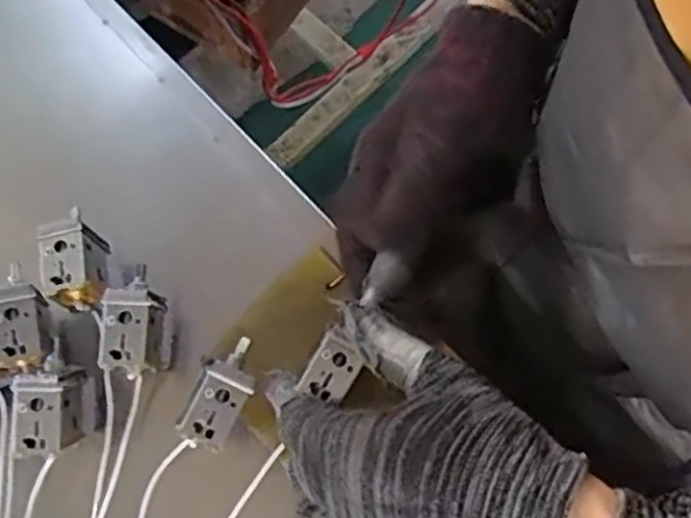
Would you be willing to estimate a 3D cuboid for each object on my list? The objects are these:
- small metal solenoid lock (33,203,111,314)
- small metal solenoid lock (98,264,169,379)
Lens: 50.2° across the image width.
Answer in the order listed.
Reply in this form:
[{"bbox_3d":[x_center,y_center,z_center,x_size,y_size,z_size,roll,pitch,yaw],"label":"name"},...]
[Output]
[{"bbox_3d":[-0.137,0.001,0.374,0.030,0.020,0.047,-11,76,-4],"label":"small metal solenoid lock"},{"bbox_3d":[-0.106,0.029,0.366,0.030,0.018,0.054,-3,75,-2],"label":"small metal solenoid lock"}]

